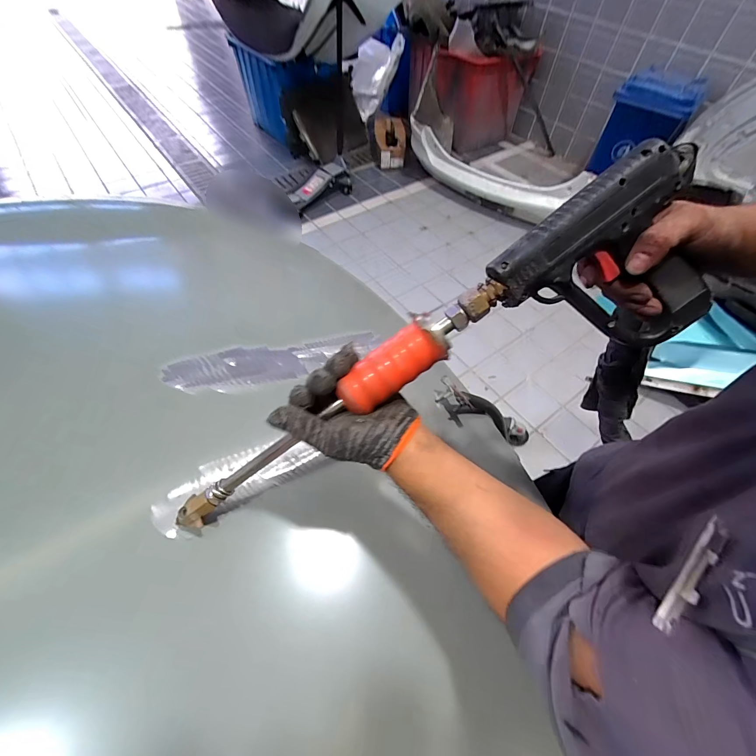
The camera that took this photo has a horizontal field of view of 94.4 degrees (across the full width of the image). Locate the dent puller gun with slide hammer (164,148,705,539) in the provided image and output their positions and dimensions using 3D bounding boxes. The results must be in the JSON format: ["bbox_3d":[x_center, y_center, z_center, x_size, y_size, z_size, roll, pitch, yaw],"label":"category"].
[{"bbox_3d":[0.042,0.000,0.344,0.566,0.116,0.125,-31,59,7],"label":"dent puller gun with slide hammer"}]

